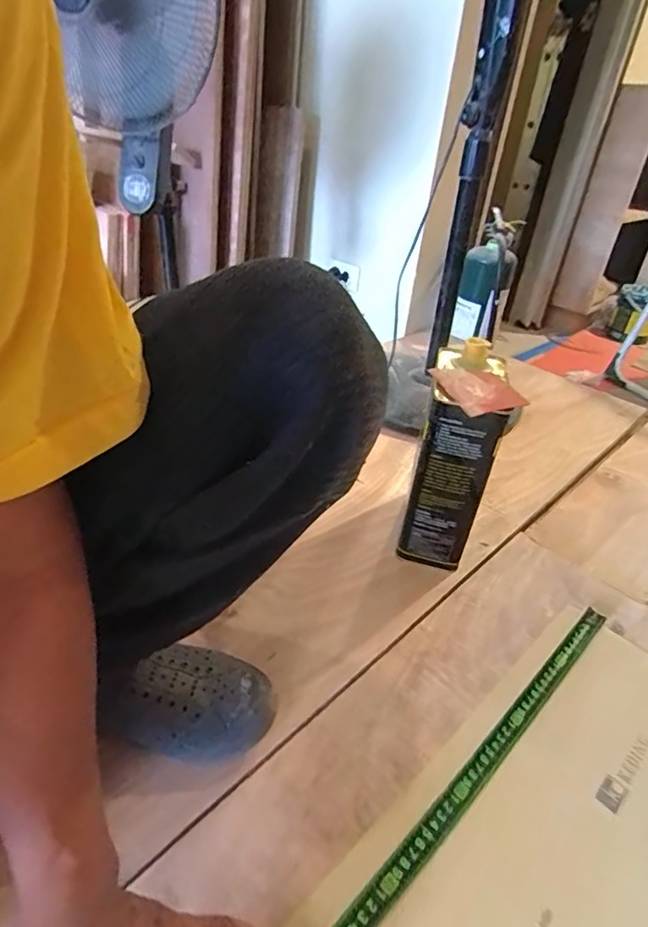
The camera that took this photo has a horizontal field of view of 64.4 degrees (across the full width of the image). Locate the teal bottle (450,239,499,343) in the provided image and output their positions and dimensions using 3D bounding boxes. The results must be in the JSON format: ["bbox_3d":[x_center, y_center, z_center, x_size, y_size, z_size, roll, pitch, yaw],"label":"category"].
[{"bbox_3d":[0.415,-0.469,1.422,0.090,0.244,0.071,14,35,11],"label":"teal bottle"}]

